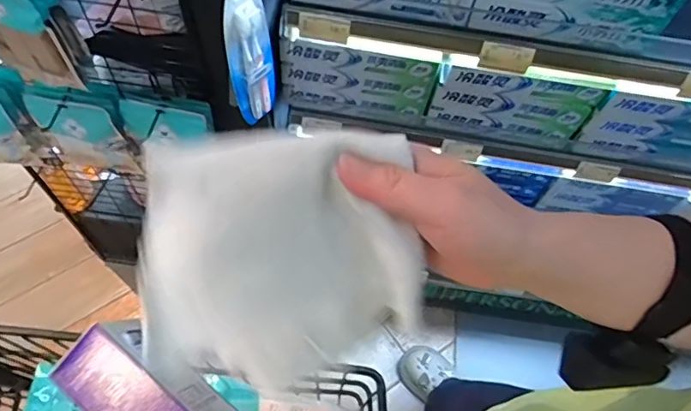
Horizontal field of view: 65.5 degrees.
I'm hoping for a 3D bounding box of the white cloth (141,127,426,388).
[{"bbox_3d":[-0.033,0.028,0.285,0.142,0.135,0.020,-2,19,-5],"label":"white cloth"}]

